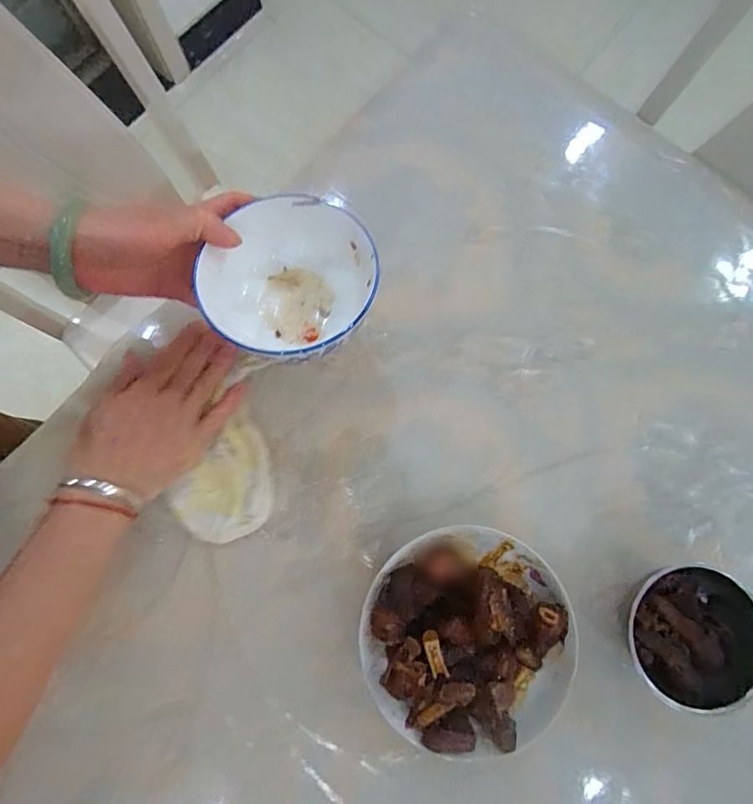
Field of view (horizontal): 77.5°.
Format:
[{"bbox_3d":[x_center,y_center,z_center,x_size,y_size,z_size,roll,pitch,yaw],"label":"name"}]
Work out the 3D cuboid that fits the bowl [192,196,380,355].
[{"bbox_3d":[-0.064,-0.087,0.351,0.110,0.067,0.120,0,80,-1],"label":"bowl"}]

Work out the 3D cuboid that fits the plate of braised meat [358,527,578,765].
[{"bbox_3d":[0.073,0.186,0.366,0.161,0.053,0.162,0,80,-1],"label":"plate of braised meat"}]

